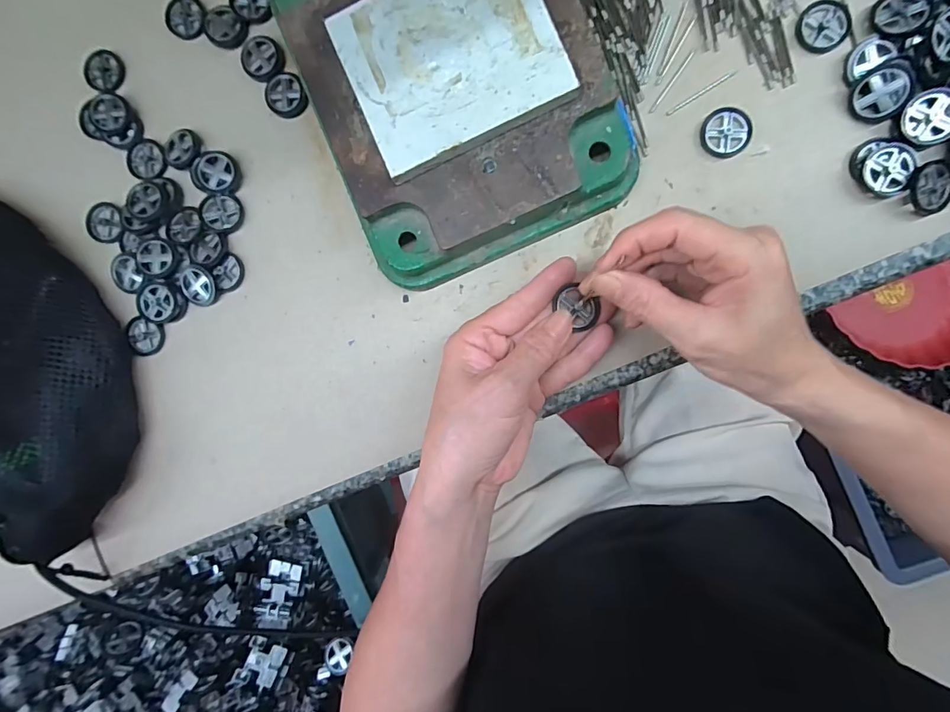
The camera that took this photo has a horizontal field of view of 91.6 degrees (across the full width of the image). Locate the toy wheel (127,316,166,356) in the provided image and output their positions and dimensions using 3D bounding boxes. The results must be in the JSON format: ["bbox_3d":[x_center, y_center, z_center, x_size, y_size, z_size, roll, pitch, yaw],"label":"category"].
[{"bbox_3d":[-0.226,-0.013,0.317,0.024,0.004,0.025,0,92,8],"label":"toy wheel"}]

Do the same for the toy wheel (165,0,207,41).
[{"bbox_3d":[-0.193,-0.227,0.311,0.031,0.005,0.027,35,96,5],"label":"toy wheel"}]

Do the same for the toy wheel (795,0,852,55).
[{"bbox_3d":[0.199,-0.188,0.262,0.028,0.004,0.028,-19,89,8],"label":"toy wheel"}]

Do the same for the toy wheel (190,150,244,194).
[{"bbox_3d":[-0.171,-0.121,0.305,0.031,0.009,0.028,25,95,6],"label":"toy wheel"}]

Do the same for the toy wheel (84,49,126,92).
[{"bbox_3d":[-0.255,-0.196,0.318,0.024,0.004,0.027,7,90,-11],"label":"toy wheel"}]

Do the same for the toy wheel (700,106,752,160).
[{"bbox_3d":[0.148,-0.131,0.271,0.027,0.004,0.028,0,92,8],"label":"toy wheel"}]

